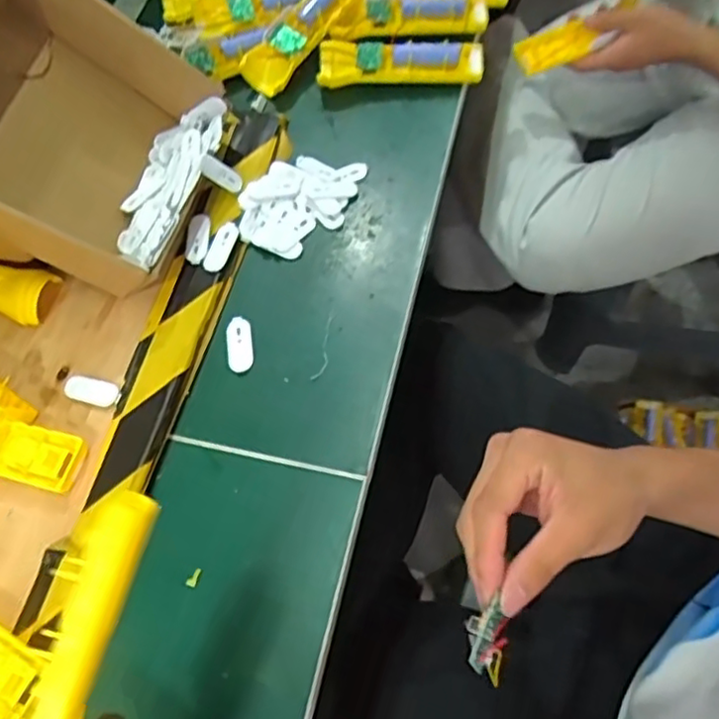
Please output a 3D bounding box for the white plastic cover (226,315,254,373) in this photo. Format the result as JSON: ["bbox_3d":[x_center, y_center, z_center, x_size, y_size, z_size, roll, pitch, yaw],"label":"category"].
[{"bbox_3d":[-0.099,-0.012,0.533,0.023,0.007,0.047,-10,63,3],"label":"white plastic cover"}]

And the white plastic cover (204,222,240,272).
[{"bbox_3d":[-0.121,-0.098,0.560,0.020,0.008,0.048,14,67,14],"label":"white plastic cover"}]

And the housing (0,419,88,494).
[{"bbox_3d":[-0.288,0.063,0.493,0.157,0.015,0.044,13,66,14],"label":"housing"}]

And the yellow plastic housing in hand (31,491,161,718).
[{"bbox_3d":[-0.125,0.134,0.284,0.026,0.033,0.146,13,79,10],"label":"yellow plastic housing in hand"}]

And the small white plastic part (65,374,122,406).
[{"bbox_3d":[-0.215,0.024,0.514,0.051,0.004,0.021,12,66,14],"label":"small white plastic part"}]

